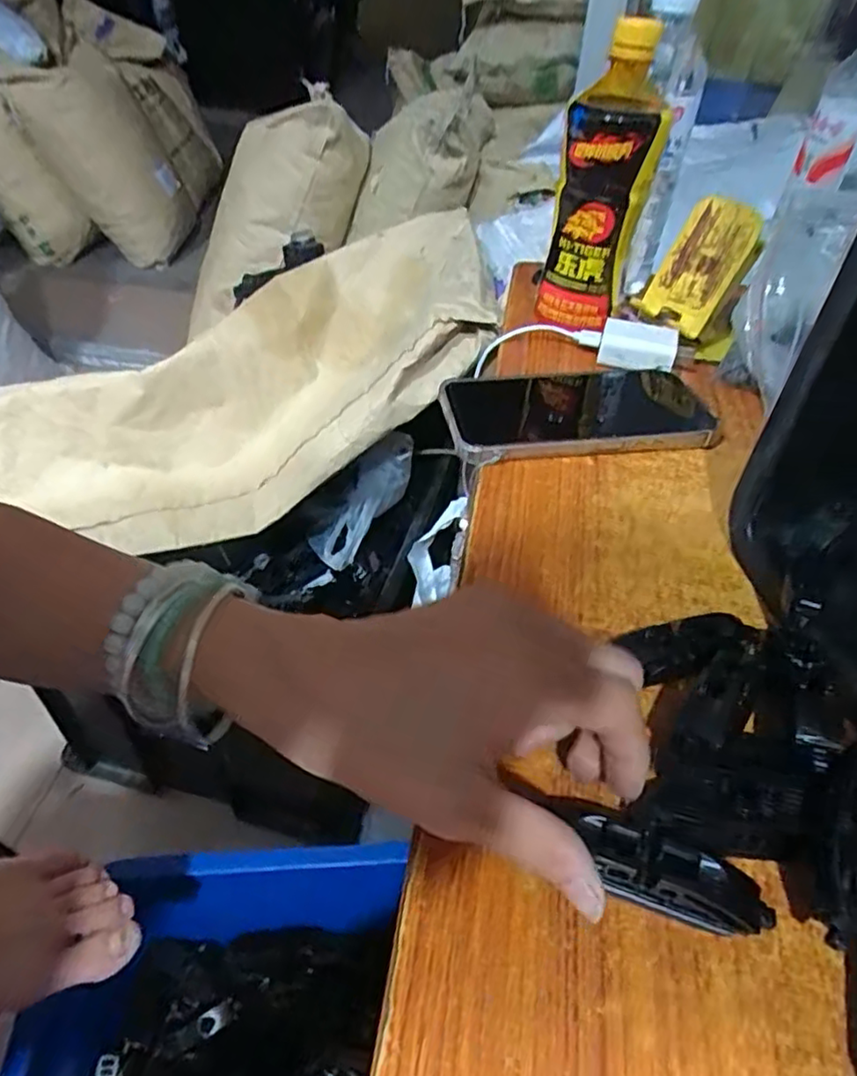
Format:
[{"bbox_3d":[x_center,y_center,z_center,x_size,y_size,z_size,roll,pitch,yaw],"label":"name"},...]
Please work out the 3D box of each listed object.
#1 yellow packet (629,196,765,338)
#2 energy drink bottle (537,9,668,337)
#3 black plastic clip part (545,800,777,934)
[{"bbox_3d":[0.196,-0.201,0.477,0.022,0.086,0.068,1,36,-31],"label":"yellow packet"},{"bbox_3d":[0.122,-0.245,0.454,0.061,0.180,0.071,13,44,10],"label":"energy drink bottle"},{"bbox_3d":[0.076,0.109,0.212,0.073,0.020,0.020,25,47,11],"label":"black plastic clip part"}]

